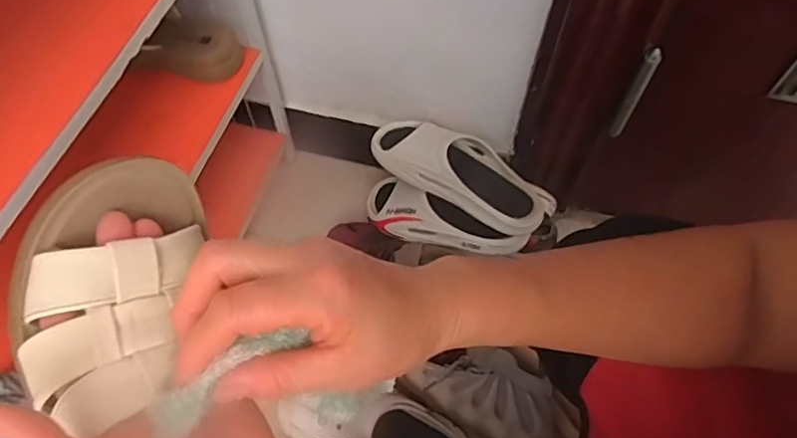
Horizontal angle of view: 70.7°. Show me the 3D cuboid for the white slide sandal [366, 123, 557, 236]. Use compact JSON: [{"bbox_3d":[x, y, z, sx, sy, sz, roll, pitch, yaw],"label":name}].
[{"bbox_3d":[0.092,-0.072,0.818,0.272,0.096,0.110,27,64,14],"label":"white slide sandal"}]

